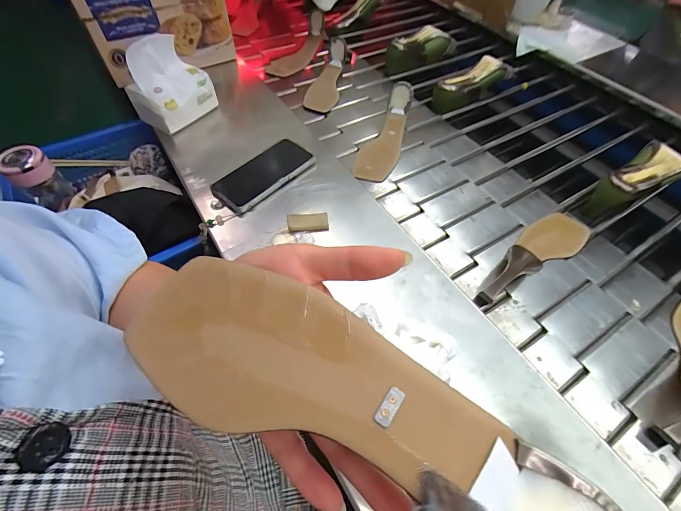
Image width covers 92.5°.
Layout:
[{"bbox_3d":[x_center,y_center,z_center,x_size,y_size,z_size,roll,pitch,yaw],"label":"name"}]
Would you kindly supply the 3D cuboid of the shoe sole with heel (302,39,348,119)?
[{"bbox_3d":[-0.034,-0.441,0.788,0.074,0.059,0.267,8,55,2],"label":"shoe sole with heel"}]

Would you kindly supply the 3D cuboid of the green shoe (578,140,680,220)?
[{"bbox_3d":[0.535,-0.135,0.597,0.184,0.079,0.081,-25,59,-14],"label":"green shoe"}]

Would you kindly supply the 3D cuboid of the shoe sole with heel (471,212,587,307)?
[{"bbox_3d":[0.302,-0.017,0.493,0.257,0.072,0.073,-28,61,-21],"label":"shoe sole with heel"}]

